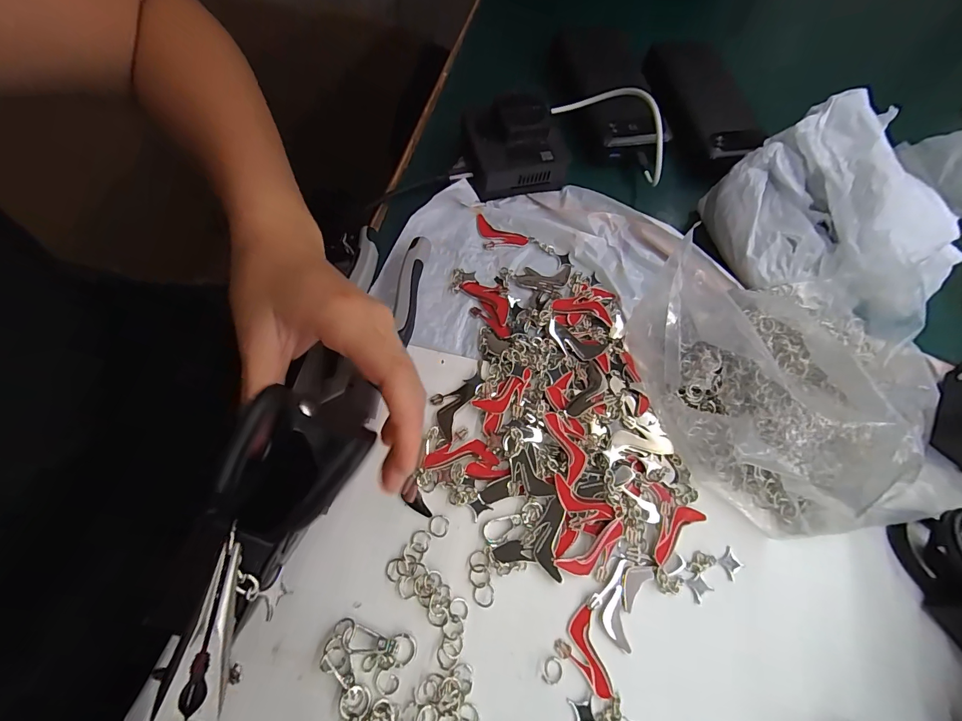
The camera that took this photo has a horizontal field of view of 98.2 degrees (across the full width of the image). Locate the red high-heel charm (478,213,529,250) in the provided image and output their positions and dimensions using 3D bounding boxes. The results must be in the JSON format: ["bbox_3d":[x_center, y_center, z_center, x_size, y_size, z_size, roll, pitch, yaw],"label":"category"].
[{"bbox_3d":[0.012,-0.099,0.336,0.046,0.004,0.025,30,68,7],"label":"red high-heel charm"}]

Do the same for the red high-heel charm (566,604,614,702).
[{"bbox_3d":[0.059,0.163,0.232,0.017,0.004,0.044,-9,69,-9],"label":"red high-heel charm"}]

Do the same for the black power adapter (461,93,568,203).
[{"bbox_3d":[0.026,-0.175,0.342,0.078,0.044,0.063,-14,69,-11],"label":"black power adapter"}]

